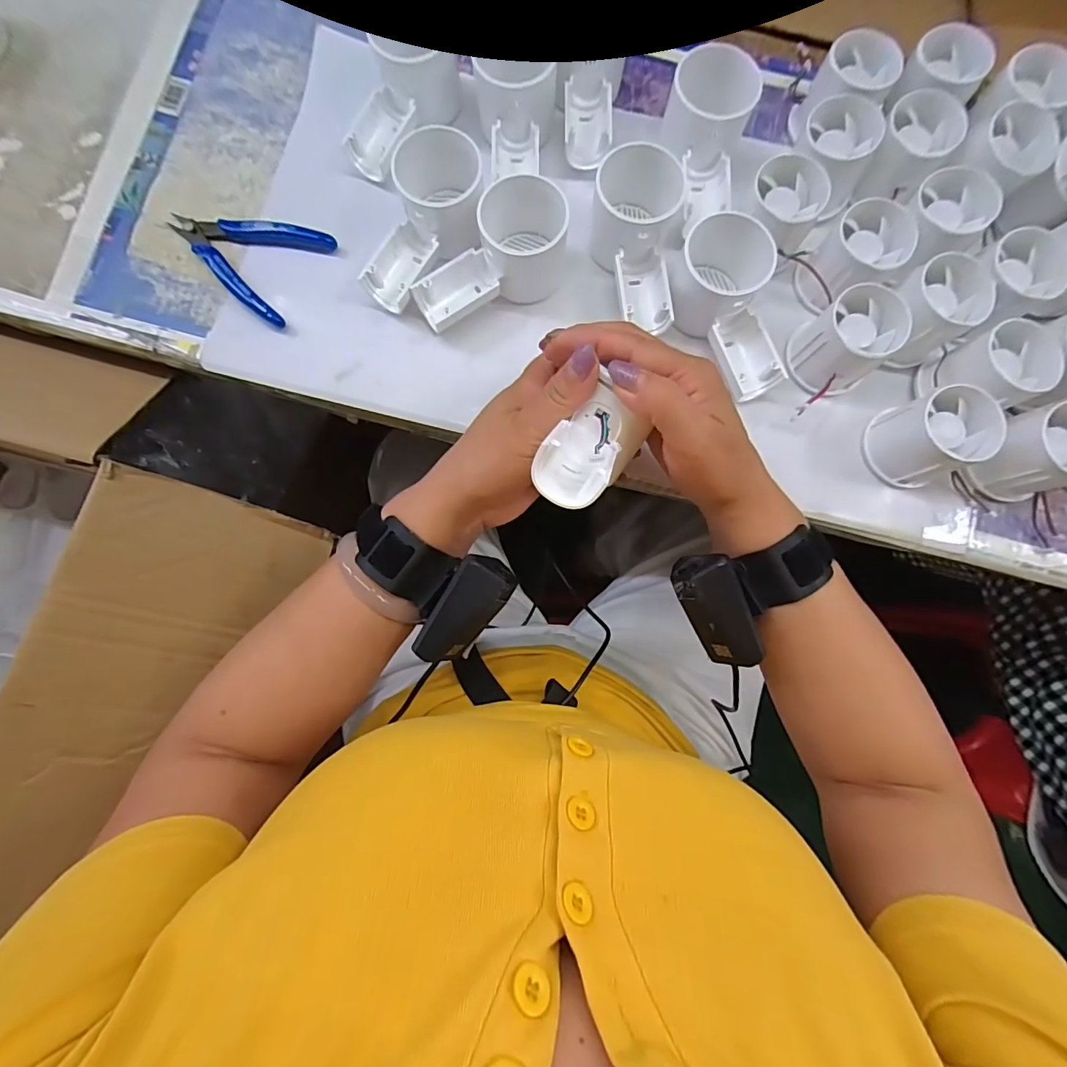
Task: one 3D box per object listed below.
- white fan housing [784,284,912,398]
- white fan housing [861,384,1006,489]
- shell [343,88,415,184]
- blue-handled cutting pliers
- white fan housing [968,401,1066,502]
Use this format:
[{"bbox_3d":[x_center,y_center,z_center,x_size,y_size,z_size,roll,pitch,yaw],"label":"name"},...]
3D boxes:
[{"bbox_3d":[0.216,-0.133,0.323,0.056,0.045,0.055,-31,84,-5],"label":"white fan housing"},{"bbox_3d":[0.265,-0.065,0.314,0.054,0.047,0.054,-23,83,-4],"label":"white fan housing"},{"bbox_3d":[-0.114,-0.301,0.353,0.029,0.019,0.058,32,83,3],"label":"shell"},{"bbox_3d":[-0.216,-0.215,0.348,0.114,0.012,0.079,31,83,3],"label":"blue-handled cutting pliers"},{"bbox_3d":[0.337,-0.053,0.312,0.052,0.048,0.054,-13,82,-3],"label":"white fan housing"}]

